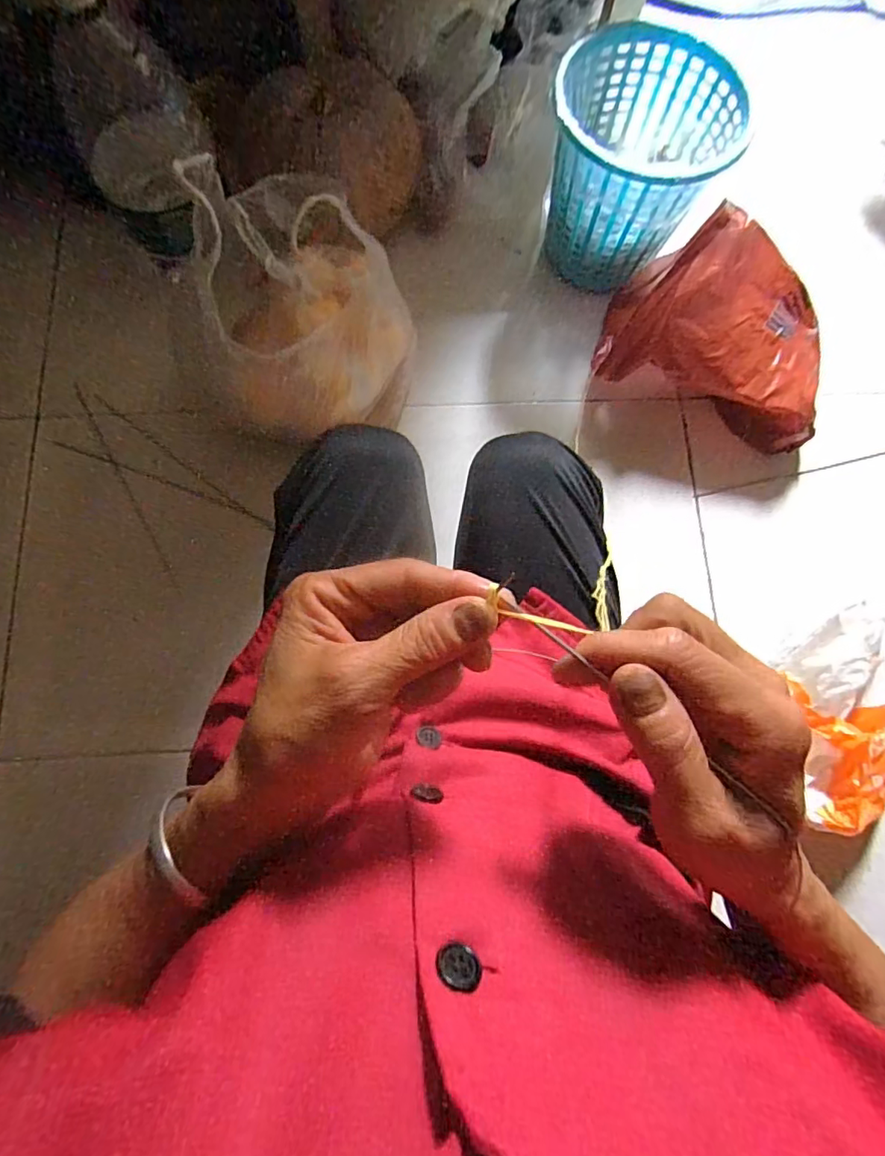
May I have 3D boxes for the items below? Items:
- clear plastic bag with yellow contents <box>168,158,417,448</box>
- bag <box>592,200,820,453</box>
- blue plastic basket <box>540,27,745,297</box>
[{"bbox_3d":[-0.167,-0.331,0.726,0.239,0.273,0.276,20,77,0],"label":"clear plastic bag with yellow contents"},{"bbox_3d":[0.422,-0.359,0.797,0.332,0.162,0.228,21,77,0],"label":"bag"},{"bbox_3d":[0.269,-0.603,0.819,0.228,0.227,0.240,1,77,-4],"label":"blue plastic basket"}]

